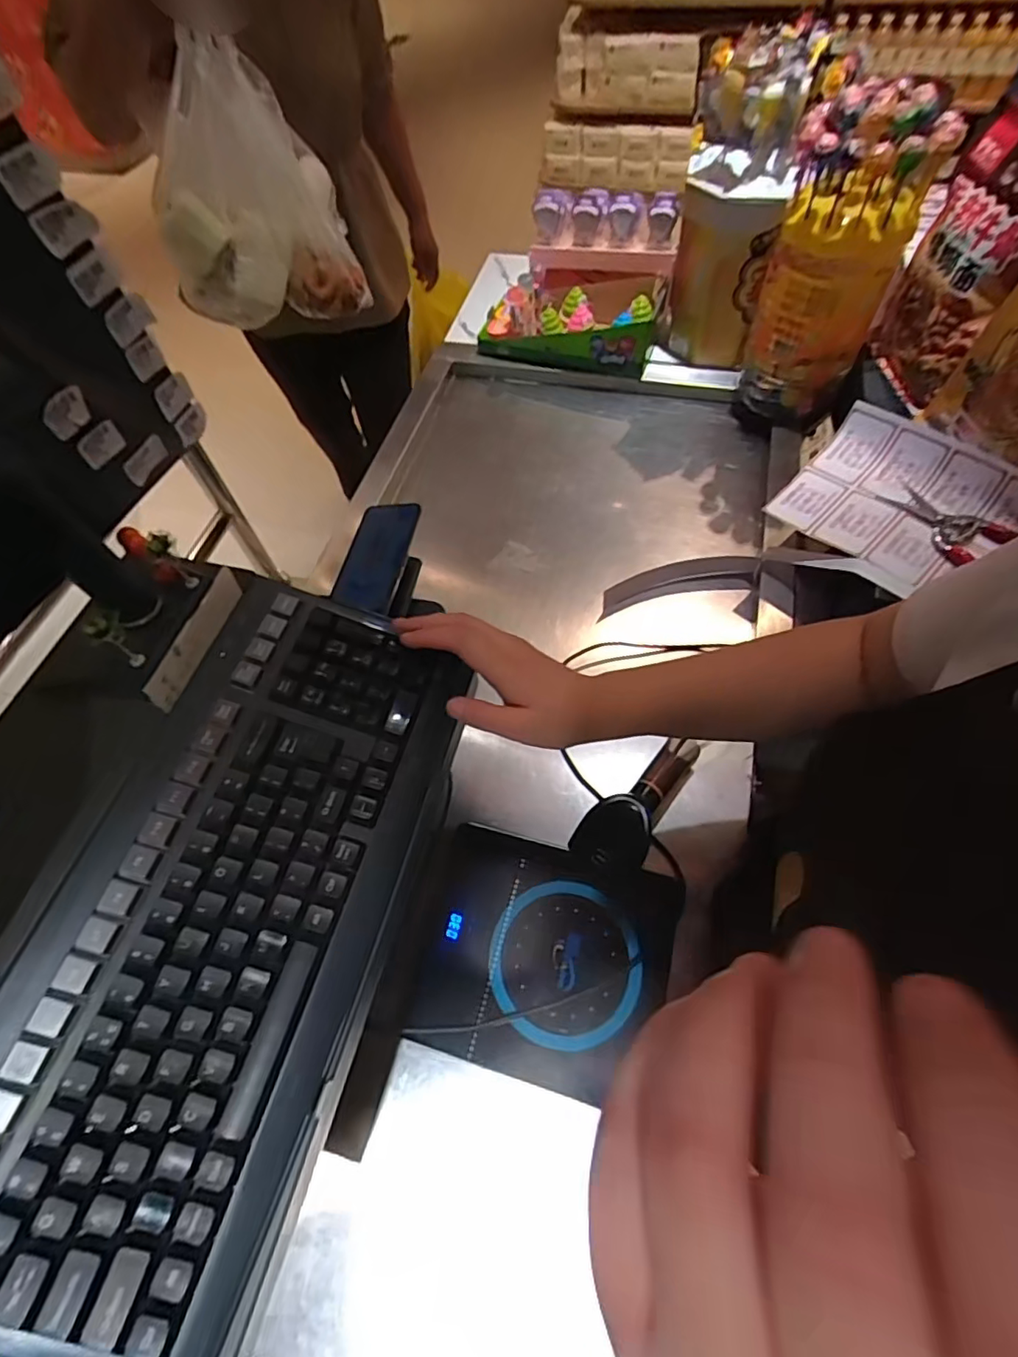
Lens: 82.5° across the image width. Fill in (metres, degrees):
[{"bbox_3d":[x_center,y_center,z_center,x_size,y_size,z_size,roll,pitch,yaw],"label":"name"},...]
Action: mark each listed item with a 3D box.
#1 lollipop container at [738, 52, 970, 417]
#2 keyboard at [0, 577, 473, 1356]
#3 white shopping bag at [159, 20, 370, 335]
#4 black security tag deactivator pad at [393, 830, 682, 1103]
[{"bbox_3d":[0.402,-0.531,0.746,0.172,0.327,0.155,25,65,17],"label":"lollipop container"},{"bbox_3d":[-0.153,0.118,0.329,0.167,0.023,0.377,20,61,-5],"label":"keyboard"},{"bbox_3d":[-0.338,-0.637,0.761,0.234,0.254,0.172,-15,60,-5],"label":"white shopping bag"},{"bbox_3d":[0.030,0.257,0.546,0.227,0.029,0.199,12,62,11],"label":"black security tag deactivator pad"}]

